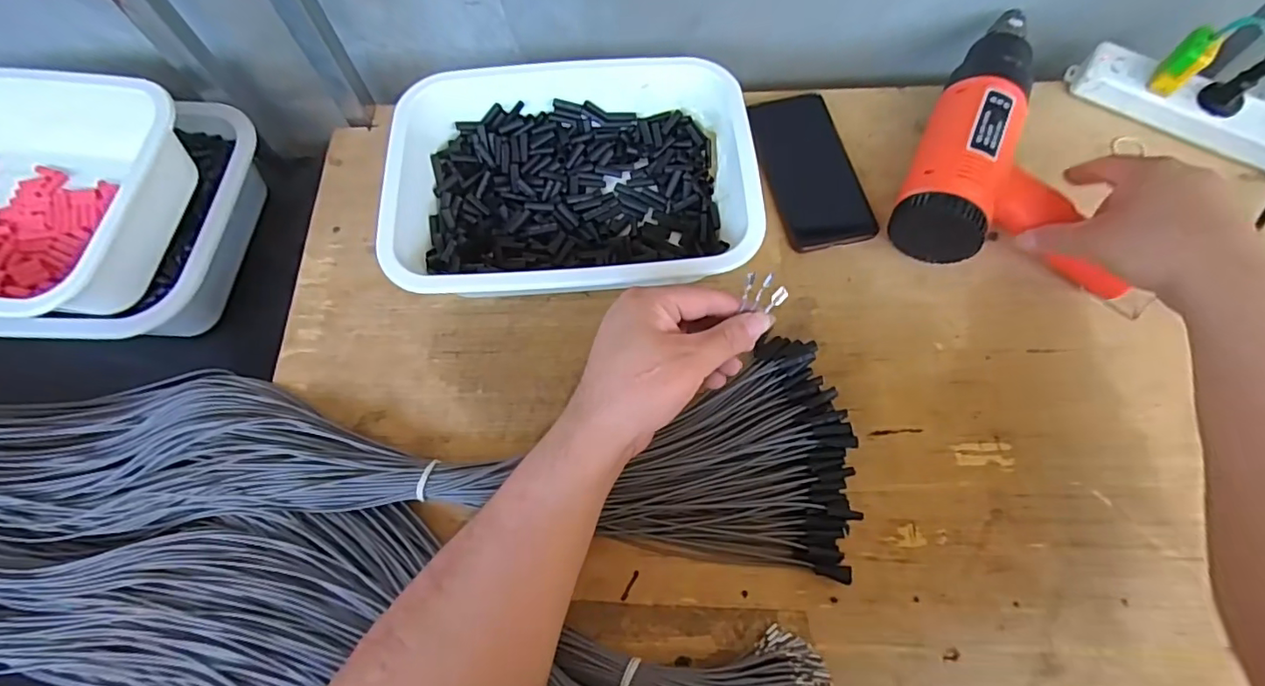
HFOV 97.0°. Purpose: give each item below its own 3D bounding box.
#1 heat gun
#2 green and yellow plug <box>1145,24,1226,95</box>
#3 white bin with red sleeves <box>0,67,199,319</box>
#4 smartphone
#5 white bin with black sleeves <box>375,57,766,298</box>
[{"bbox_3d":[0.343,-0.167,0.474,0.181,0.068,0.254,23,71,10],"label":"heat gun"},{"bbox_3d":[0.487,-0.248,0.491,0.034,0.051,0.026,-43,71,-16],"label":"green and yellow plug"},{"bbox_3d":[-0.526,-0.119,0.480,0.294,0.088,0.224,9,66,5],"label":"white bin with red sleeves"},{"bbox_3d":[0.163,-0.162,0.519,0.080,0.009,0.163,-11,69,-3],"label":"smartphone"},{"bbox_3d":[-0.050,-0.140,0.482,0.290,0.072,0.220,-5,68,0],"label":"white bin with black sleeves"}]

